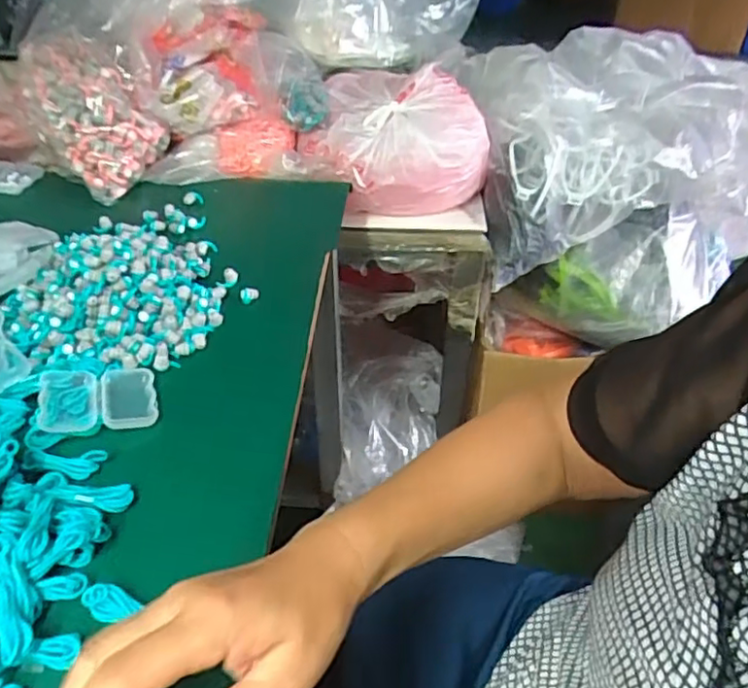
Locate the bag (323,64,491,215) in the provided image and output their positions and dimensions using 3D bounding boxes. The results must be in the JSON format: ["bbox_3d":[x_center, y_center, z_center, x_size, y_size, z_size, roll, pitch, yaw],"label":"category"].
[{"bbox_3d":[0.034,-0.276,0.827,0.211,0.117,0.211,-5,42,-7],"label":"bag"}]

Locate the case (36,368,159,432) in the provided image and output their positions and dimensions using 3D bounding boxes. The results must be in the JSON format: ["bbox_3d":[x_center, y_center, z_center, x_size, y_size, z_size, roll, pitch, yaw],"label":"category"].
[{"bbox_3d":[-0.199,0.040,0.454,0.076,0.023,0.058,-12,43,-14],"label":"case"}]

